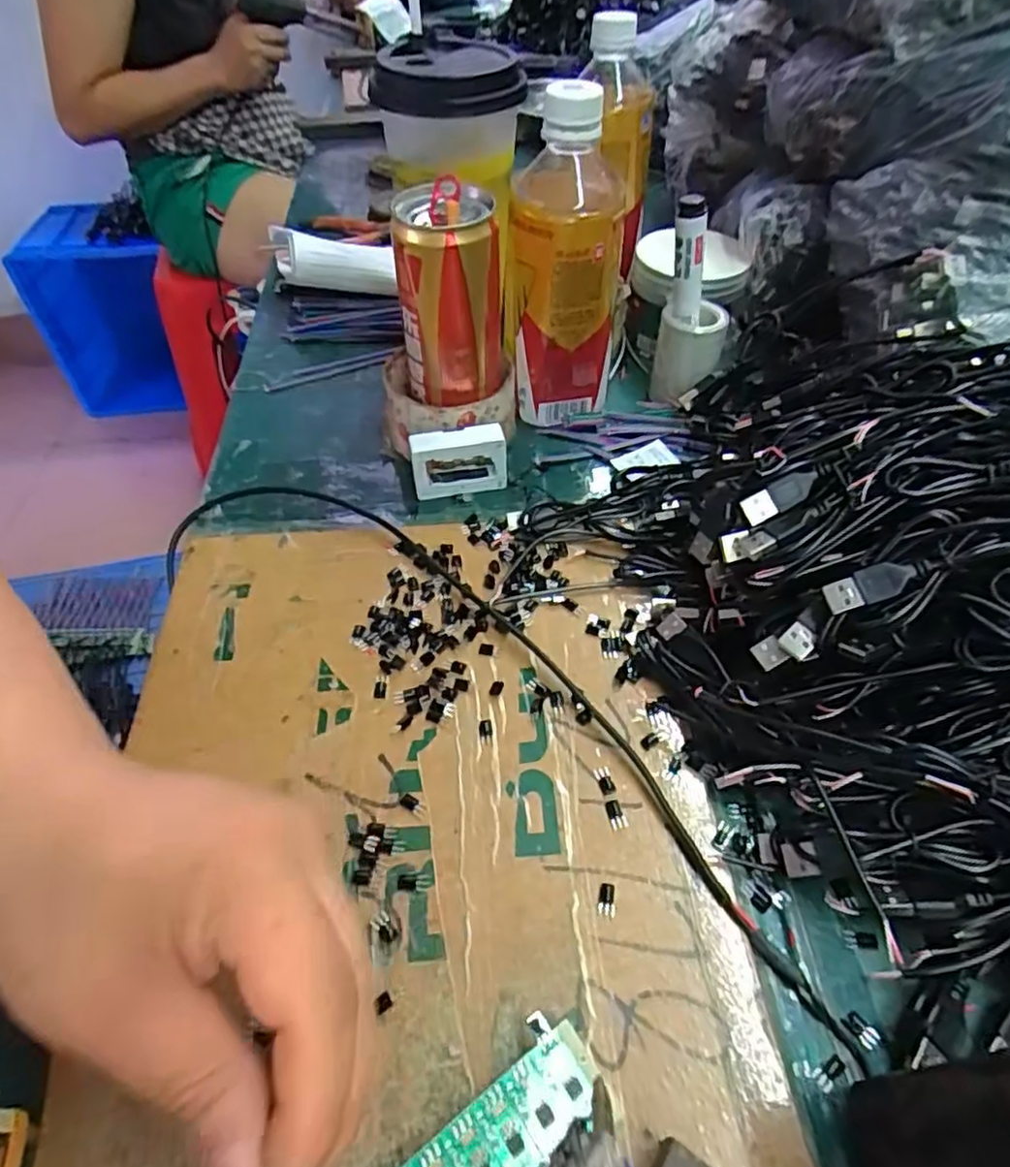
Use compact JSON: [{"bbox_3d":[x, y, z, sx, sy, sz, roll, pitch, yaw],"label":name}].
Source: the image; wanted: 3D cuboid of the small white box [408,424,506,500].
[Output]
[{"bbox_3d":[-0.028,-0.074,0.413,0.056,0.039,0.018,-9,50,-7],"label":"small white box"}]

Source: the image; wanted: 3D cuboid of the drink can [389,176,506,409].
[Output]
[{"bbox_3d":[-0.029,-0.158,0.387,0.061,0.108,0.052,-1,50,1],"label":"drink can"}]

